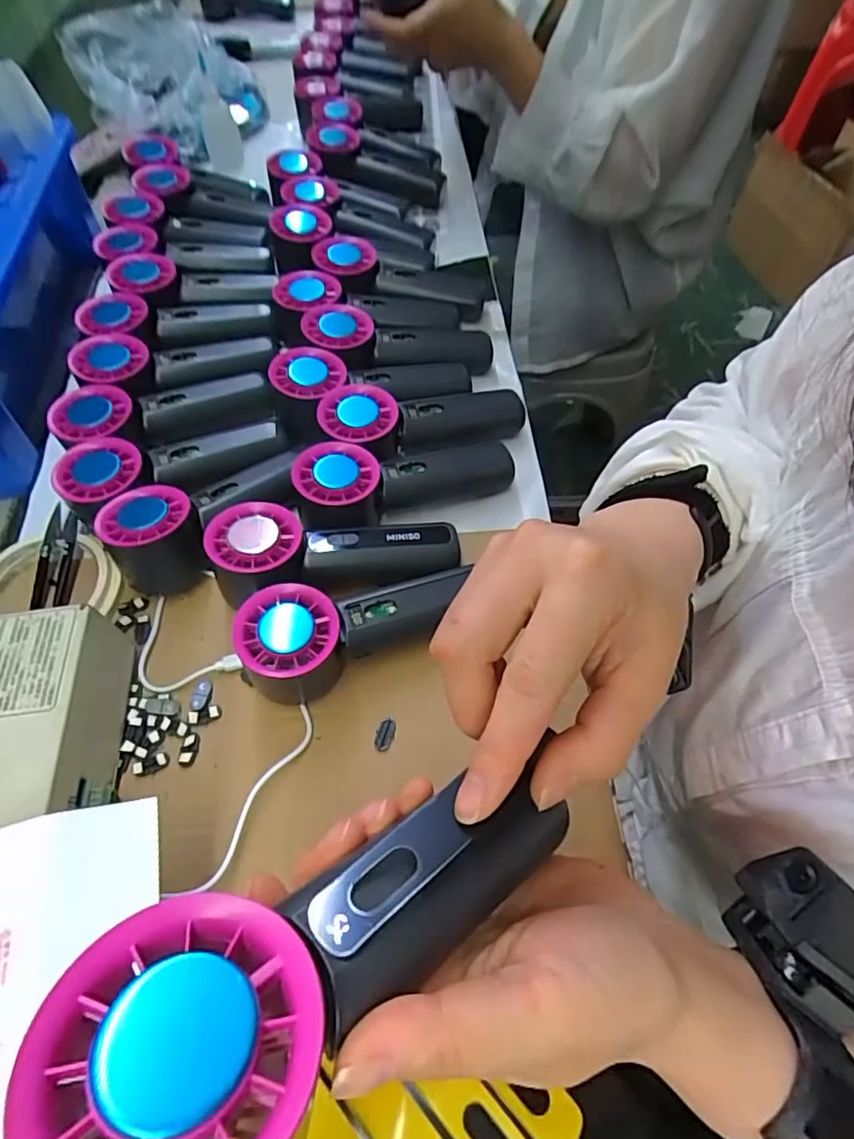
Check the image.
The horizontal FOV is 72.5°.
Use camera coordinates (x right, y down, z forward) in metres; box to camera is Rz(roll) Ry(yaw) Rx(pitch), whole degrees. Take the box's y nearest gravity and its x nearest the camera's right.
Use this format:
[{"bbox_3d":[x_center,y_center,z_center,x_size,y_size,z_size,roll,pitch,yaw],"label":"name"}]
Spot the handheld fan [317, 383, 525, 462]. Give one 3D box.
[{"bbox_3d":[-0.003,-0.110,0.447,0.159,0.042,0.057,-6,59,-19],"label":"handheld fan"}]

